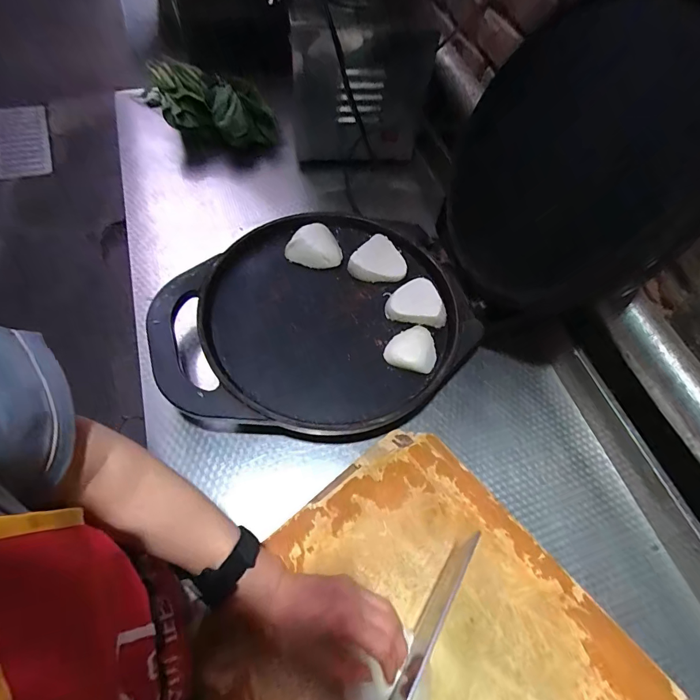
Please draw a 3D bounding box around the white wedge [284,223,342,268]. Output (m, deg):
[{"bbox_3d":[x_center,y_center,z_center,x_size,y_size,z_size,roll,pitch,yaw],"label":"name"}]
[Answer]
[{"bbox_3d":[-0.053,-0.161,0.628,0.082,0.036,0.064,12,60,-2],"label":"white wedge"}]

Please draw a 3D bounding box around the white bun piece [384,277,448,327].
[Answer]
[{"bbox_3d":[0.099,-0.072,0.591,0.085,0.025,0.064,10,60,-3],"label":"white bun piece"}]

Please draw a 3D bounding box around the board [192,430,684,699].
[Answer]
[{"bbox_3d":[0.086,0.345,0.416,0.388,0.019,0.434,-36,69,-21],"label":"board"}]

